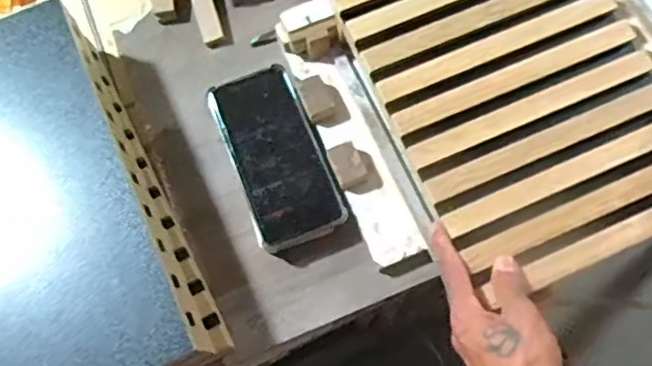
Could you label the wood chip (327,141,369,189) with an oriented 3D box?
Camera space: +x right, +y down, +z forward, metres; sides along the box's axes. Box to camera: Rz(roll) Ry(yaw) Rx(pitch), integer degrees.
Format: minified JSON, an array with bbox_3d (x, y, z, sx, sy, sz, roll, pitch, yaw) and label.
[{"bbox_3d":[0.019,-0.016,0.537,0.025,0.017,0.038,-23,71,-6],"label":"wood chip"}]

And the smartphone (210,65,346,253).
[{"bbox_3d":[-0.044,-0.026,0.546,0.080,0.010,0.162,-21,74,-9],"label":"smartphone"}]

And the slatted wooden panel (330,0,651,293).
[{"bbox_3d":[0.180,-0.096,0.537,0.259,0.018,0.331,-22,78,-6],"label":"slatted wooden panel"}]

